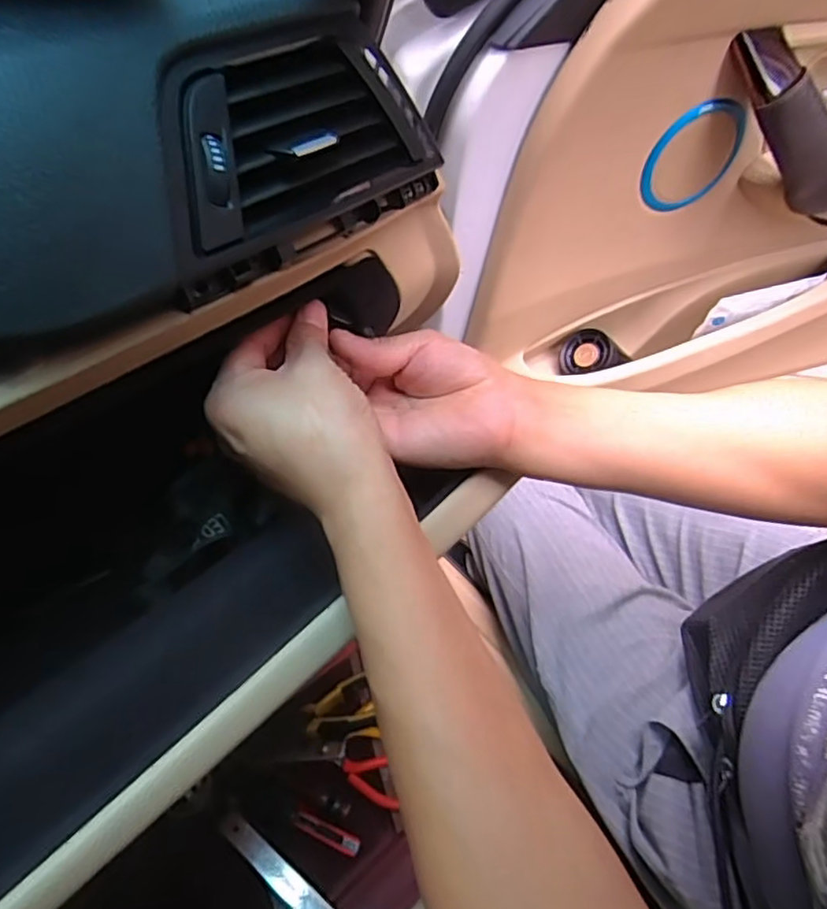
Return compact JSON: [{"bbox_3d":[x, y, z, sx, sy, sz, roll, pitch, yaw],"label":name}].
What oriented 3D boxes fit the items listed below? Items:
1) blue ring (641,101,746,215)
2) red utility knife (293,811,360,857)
[{"bbox_3d":[0.283,-0.297,0.629,0.115,0.109,0.011,-16,51,-17],"label":"blue ring"},{"bbox_3d":[-0.082,0.358,0.592,0.066,0.005,0.016,18,50,12],"label":"red utility knife"}]

